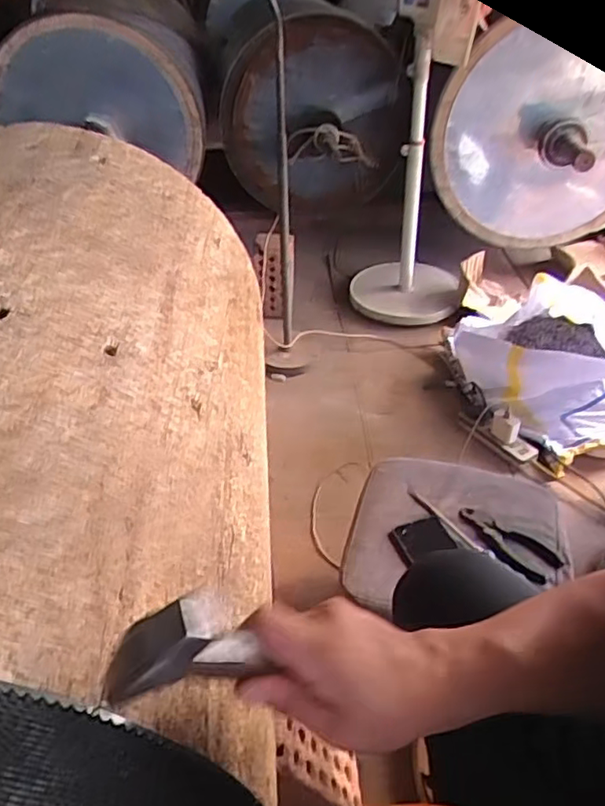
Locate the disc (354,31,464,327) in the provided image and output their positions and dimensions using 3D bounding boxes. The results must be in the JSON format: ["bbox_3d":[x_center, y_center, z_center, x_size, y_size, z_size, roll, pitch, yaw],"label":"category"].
[{"bbox_3d":[0.290,-0.556,1.664,0.298,0.663,0.319,3,38,7],"label":"disc"}]

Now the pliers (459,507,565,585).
[{"bbox_3d":[0.283,0.194,0.884,0.069,0.010,0.148,-31,46,-31],"label":"pliers"}]

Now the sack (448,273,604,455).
[{"bbox_3d":[0.534,-0.098,1.384,0.418,0.203,0.363,13,41,19],"label":"sack"}]

